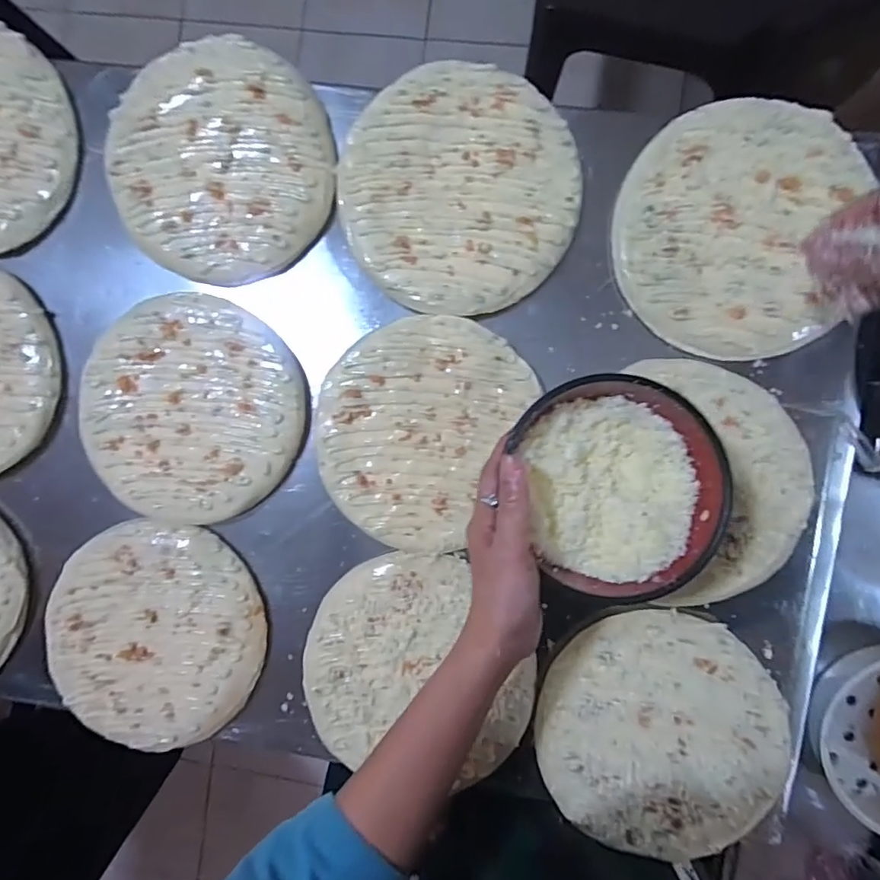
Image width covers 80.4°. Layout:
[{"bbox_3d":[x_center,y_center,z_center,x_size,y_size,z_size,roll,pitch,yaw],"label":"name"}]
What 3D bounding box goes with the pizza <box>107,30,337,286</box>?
[{"bbox_3d":[-0.191,-0.241,0.446,0.196,0.015,0.185,45,94,2],"label":"pizza"}]

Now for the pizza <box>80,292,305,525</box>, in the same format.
[{"bbox_3d":[-0.223,-0.027,0.466,0.196,0.014,0.196,0,91,4],"label":"pizza"}]

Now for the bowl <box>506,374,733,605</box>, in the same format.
[{"bbox_3d":[0.120,0.028,0.350,0.119,0.055,0.141,-14,92,3],"label":"bowl"}]

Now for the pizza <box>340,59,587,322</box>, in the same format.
[{"bbox_3d":[0.014,-0.211,0.440,0.201,0.015,0.191,0,91,4],"label":"pizza"}]

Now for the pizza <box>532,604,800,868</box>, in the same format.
[{"bbox_3d":[0.184,0.244,0.431,0.193,0.020,0.194,0,91,4],"label":"pizza"}]

